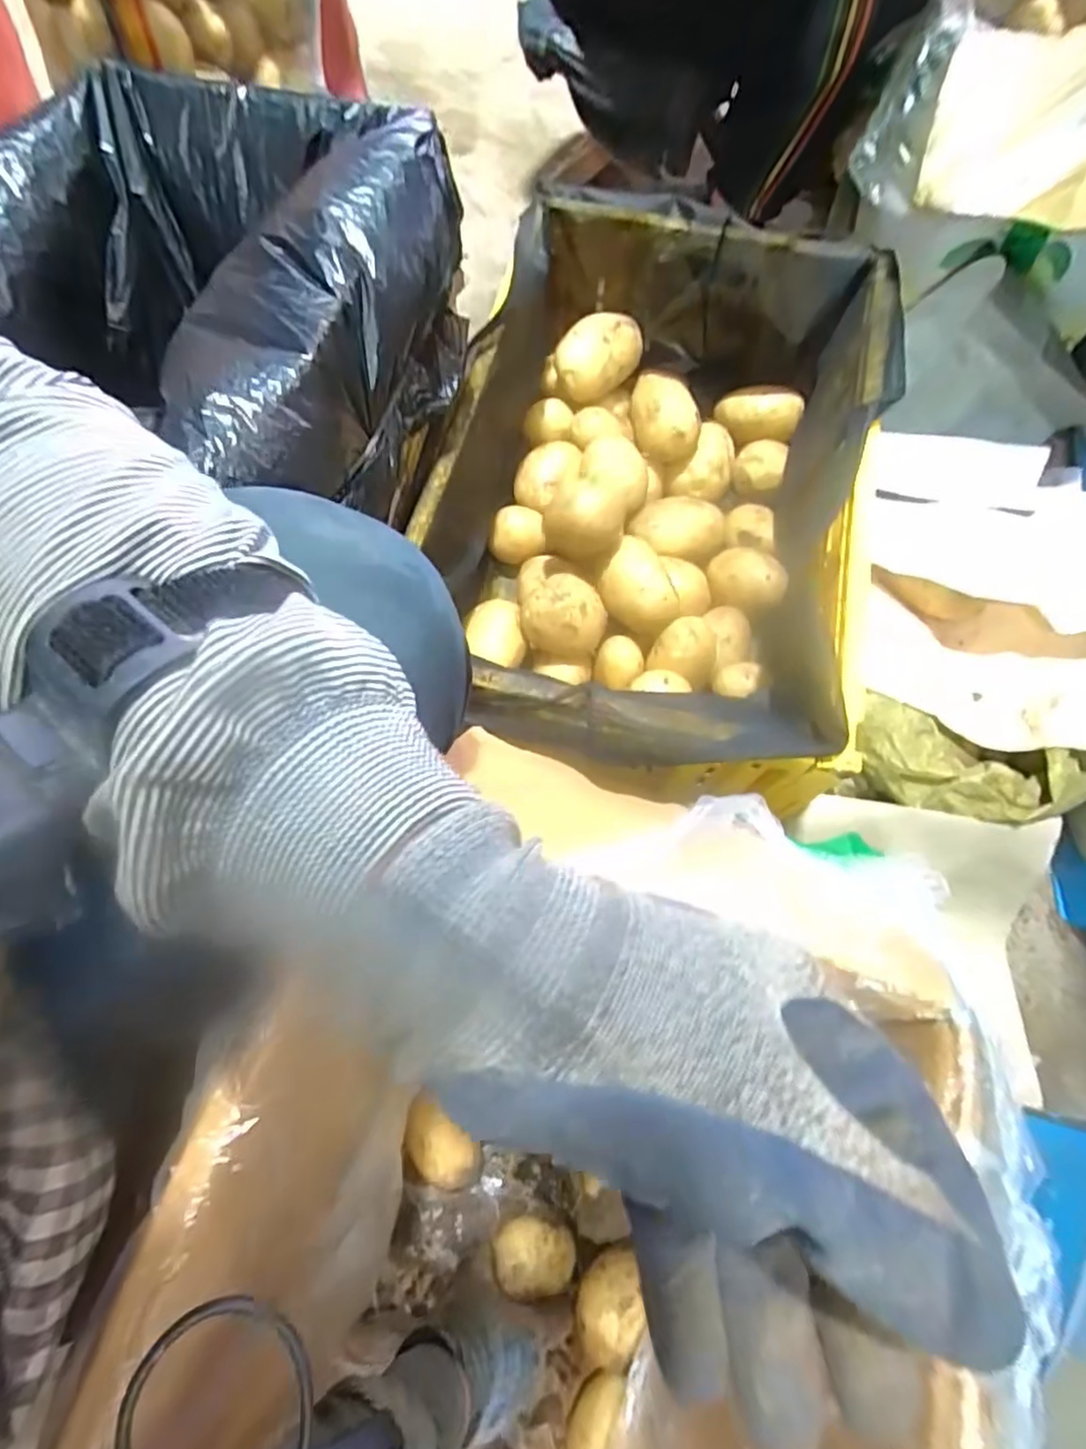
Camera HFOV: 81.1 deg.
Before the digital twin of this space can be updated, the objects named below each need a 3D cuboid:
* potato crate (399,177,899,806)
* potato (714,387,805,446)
[{"bbox_3d":[0.120,-0.238,0.674,0.391,0.199,0.594,12,69,5],"label":"potato crate"},{"bbox_3d":[0.273,-0.393,0.809,0.100,0.053,0.048,9,69,4],"label":"potato"}]

